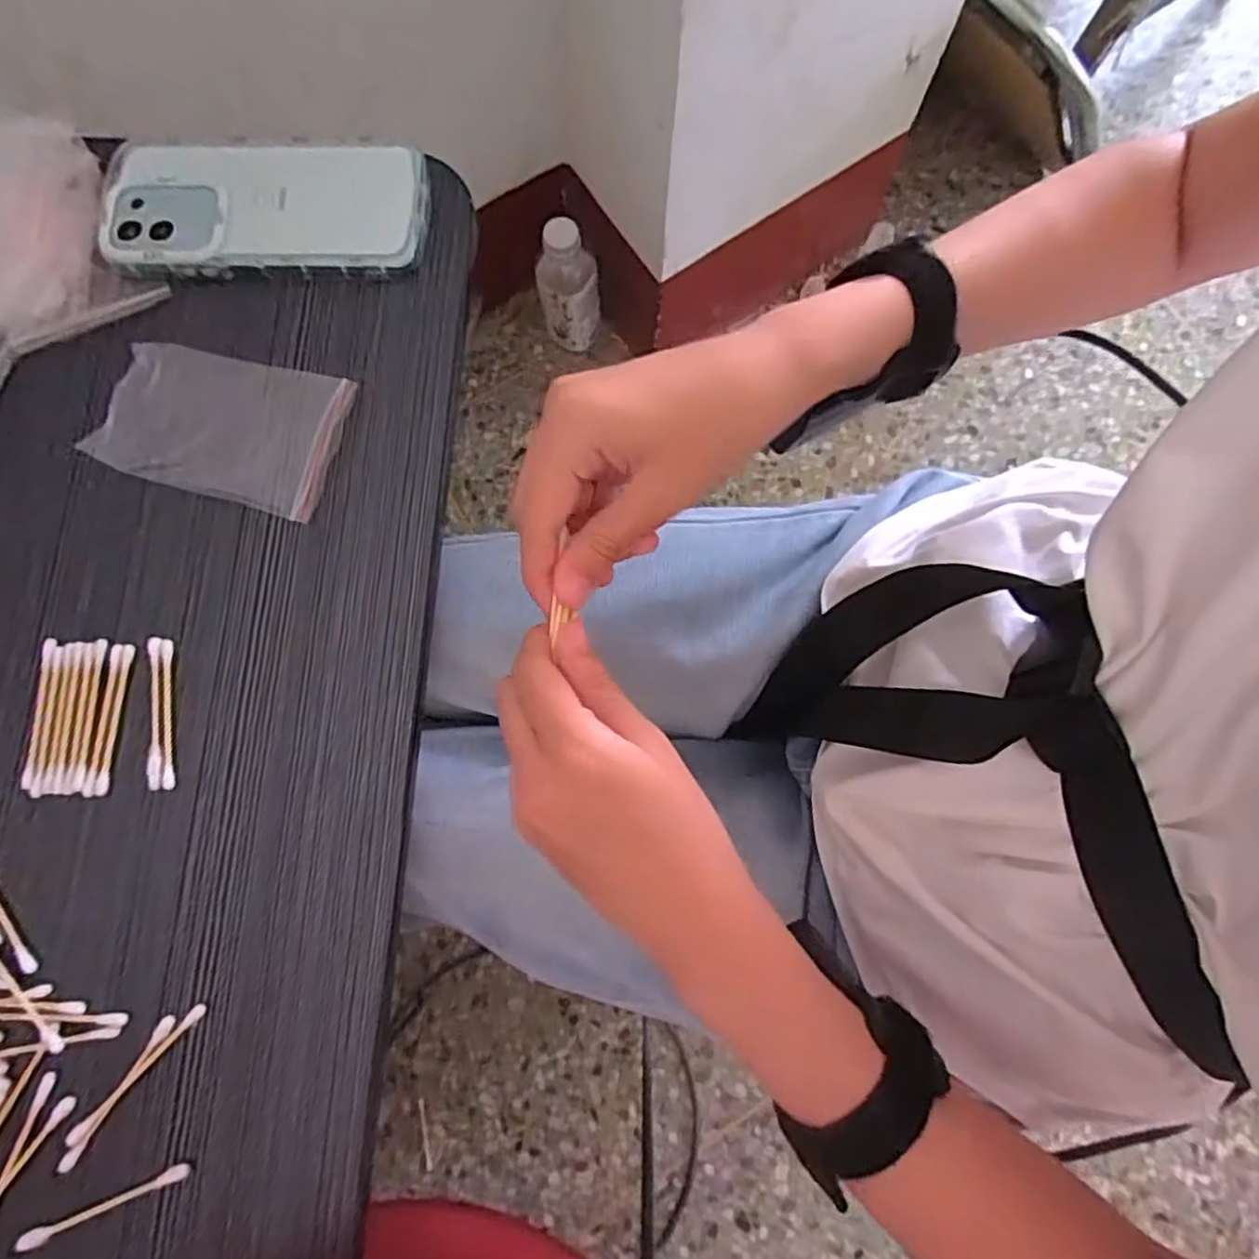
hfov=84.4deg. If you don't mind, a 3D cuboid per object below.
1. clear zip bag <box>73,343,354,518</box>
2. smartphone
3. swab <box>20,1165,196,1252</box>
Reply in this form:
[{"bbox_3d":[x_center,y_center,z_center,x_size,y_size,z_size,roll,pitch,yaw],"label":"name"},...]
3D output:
[{"bbox_3d":[-0.206,-0.104,0.351,0.116,0.005,0.075,14,80,3],"label":"clear zip bag"},{"bbox_3d":[-0.194,-0.226,0.371,0.166,0.008,0.075,1,80,0],"label":"smartphone"},{"bbox_3d":[-0.218,0.239,0.287,0.071,0.004,0.007,-22,80,-4],"label":"swab"}]

